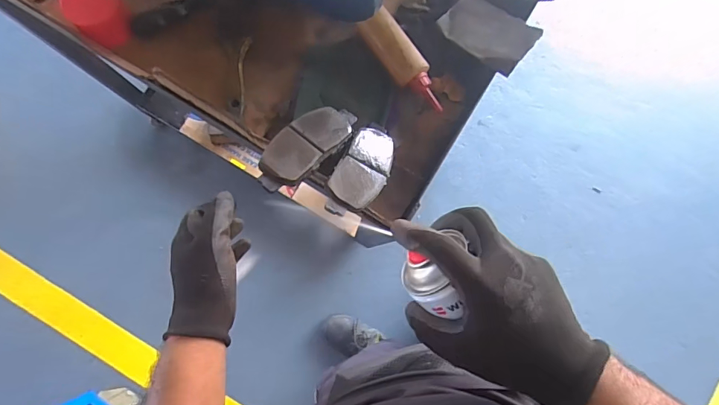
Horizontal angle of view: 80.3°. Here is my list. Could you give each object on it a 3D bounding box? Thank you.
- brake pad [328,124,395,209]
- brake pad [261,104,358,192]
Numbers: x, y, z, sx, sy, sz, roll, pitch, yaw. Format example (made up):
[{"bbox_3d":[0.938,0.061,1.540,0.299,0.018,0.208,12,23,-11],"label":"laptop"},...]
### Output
[{"bbox_3d":[0.010,-0.044,0.486,0.054,0.013,0.131,26,51,1],"label":"brake pad"},{"bbox_3d":[-0.058,-0.066,0.473,0.055,0.014,0.139,40,56,3],"label":"brake pad"}]

